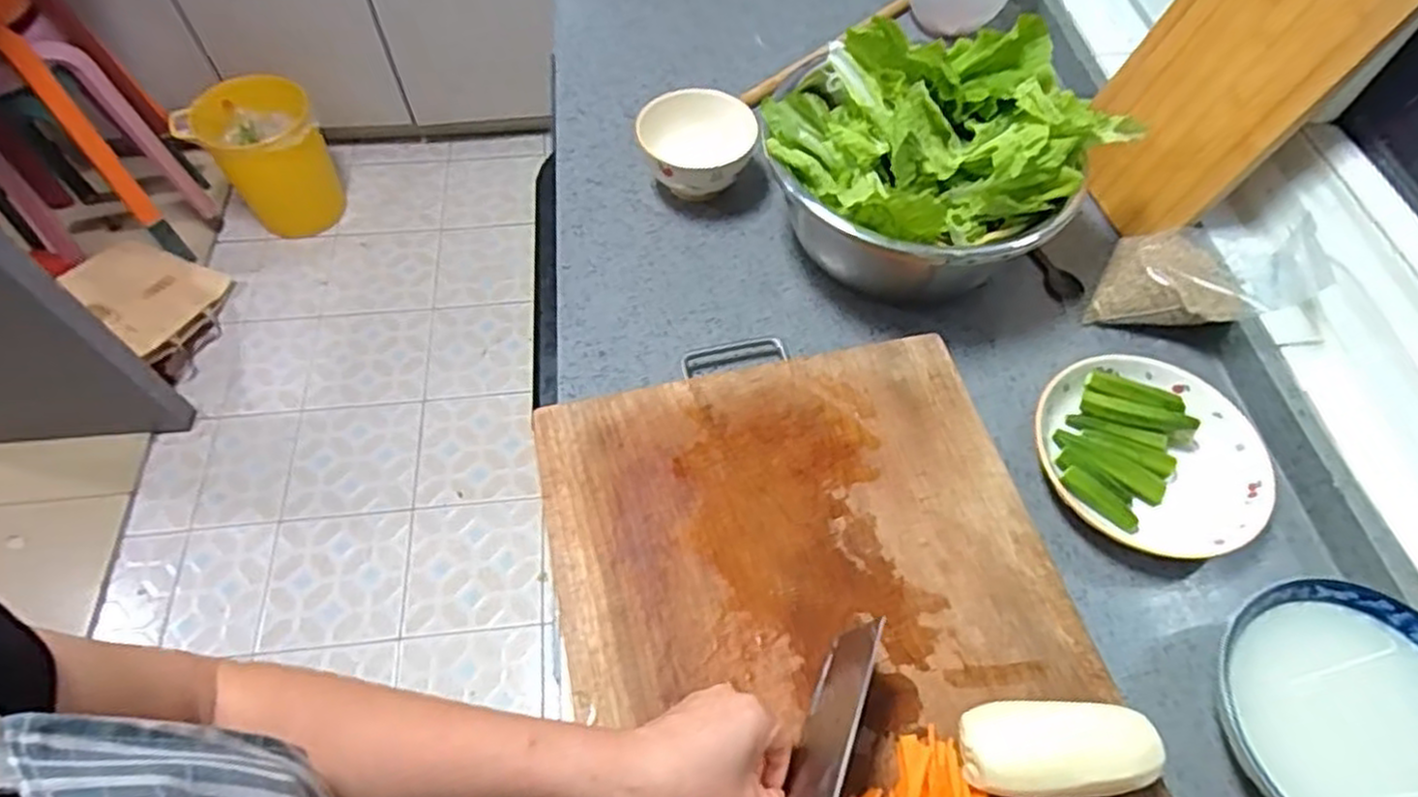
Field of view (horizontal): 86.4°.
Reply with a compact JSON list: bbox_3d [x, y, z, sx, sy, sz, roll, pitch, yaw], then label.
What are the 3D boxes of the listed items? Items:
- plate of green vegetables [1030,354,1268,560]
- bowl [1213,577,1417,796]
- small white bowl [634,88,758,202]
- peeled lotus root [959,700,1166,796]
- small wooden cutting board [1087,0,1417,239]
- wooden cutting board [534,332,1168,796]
[{"bbox_3d":[0.350,0.043,0.599,0.162,0.042,0.167,1,58,-1],"label":"plate of green vegetables"},{"bbox_3d":[0.421,0.213,0.487,0.144,0.056,0.172,-6,58,-5],"label":"bowl"},{"bbox_3d":[-0.010,-0.242,0.750,0.110,0.065,0.117,1,58,-1],"label":"small white bowl"},{"bbox_3d":[0.209,0.214,0.457,0.115,0.038,0.052,1,58,-1],"label":"peeled lotus root"},{"bbox_3d":[0.441,-0.285,0.650,0.015,0.280,0.169,1,55,-26],"label":"small wooden cutting board"},{"bbox_3d":[0.085,0.190,0.508,0.340,0.035,0.488,-11,59,-8],"label":"wooden cutting board"}]

